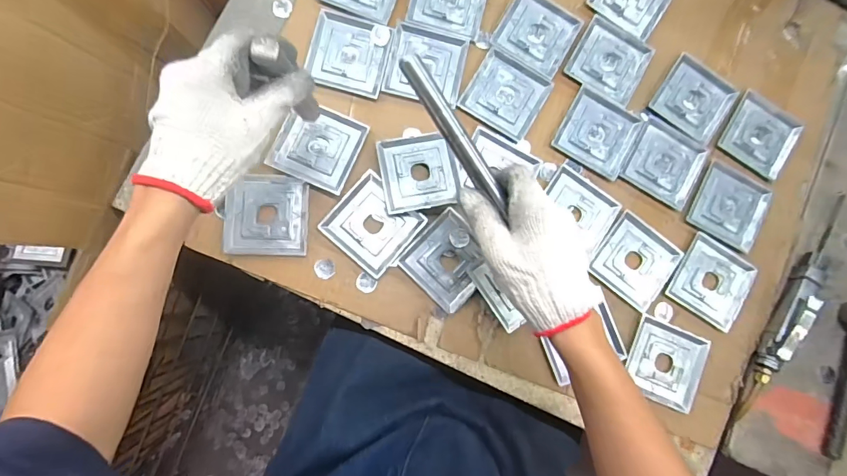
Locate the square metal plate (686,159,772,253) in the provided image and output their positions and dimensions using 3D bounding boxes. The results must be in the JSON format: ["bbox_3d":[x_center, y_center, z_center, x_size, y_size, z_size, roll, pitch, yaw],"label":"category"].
[{"bbox_3d":[0.386,-0.040,0.540,0.088,0.011,0.090,29,81,-3],"label":"square metal plate"}]

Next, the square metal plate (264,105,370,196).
[{"bbox_3d":[-0.120,-0.106,0.494,0.089,0.007,0.090,24,82,-4],"label":"square metal plate"}]

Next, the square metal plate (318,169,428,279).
[{"bbox_3d":[-0.058,-0.016,0.494,0.091,0.008,0.089,42,81,-1],"label":"square metal plate"}]

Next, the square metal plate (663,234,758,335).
[{"bbox_3d":[0.356,0.054,0.525,0.088,0.009,0.092,33,81,-2],"label":"square metal plate"}]

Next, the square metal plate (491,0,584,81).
[{"bbox_3d":[0.144,-0.258,0.540,0.090,0.005,0.093,31,81,-3],"label":"square metal plate"}]

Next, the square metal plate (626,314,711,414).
[{"bbox_3d":[0.292,0.150,0.513,0.089,0.010,0.091,25,82,-4],"label":"square metal plate"}]

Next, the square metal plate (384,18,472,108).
[{"bbox_3d":[0.004,-0.211,0.520,0.090,0.004,0.092,12,83,-5],"label":"square metal plate"}]

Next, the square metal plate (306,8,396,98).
[{"bbox_3d":[-0.088,-0.220,0.511,0.090,0.004,0.090,14,82,-5],"label":"square metal plate"}]

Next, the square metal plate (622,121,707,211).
[{"bbox_3d":[0.303,-0.092,0.538,0.091,0.005,0.085,28,81,-3],"label":"square metal plate"}]

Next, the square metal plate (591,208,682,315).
[{"bbox_3d":[0.260,0.031,0.519,0.091,0.006,0.090,37,81,-2],"label":"square metal plate"}]

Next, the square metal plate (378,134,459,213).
[{"bbox_3d":[-0.006,-0.078,0.504,0.086,0.015,0.088,-9,85,-8],"label":"square metal plate"}]

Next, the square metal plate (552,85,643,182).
[{"bbox_3d":[0.218,-0.130,0.533,0.092,0.004,0.090,28,81,-3],"label":"square metal plate"}]

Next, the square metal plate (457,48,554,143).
[{"bbox_3d":[0.101,-0.175,0.526,0.089,0.004,0.092,30,81,-3],"label":"square metal plate"}]

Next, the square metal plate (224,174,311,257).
[{"bbox_3d":[-0.175,-0.026,0.481,0.088,0.006,0.088,2,84,-7],"label":"square metal plate"}]

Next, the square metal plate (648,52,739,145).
[{"bbox_3d":[0.349,-0.177,0.551,0.091,0.011,0.096,35,81,-2],"label":"square metal plate"}]

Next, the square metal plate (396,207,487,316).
[{"bbox_3d":[0.031,0.026,0.496,0.086,0.007,0.088,44,81,-1],"label":"square metal plate"}]

